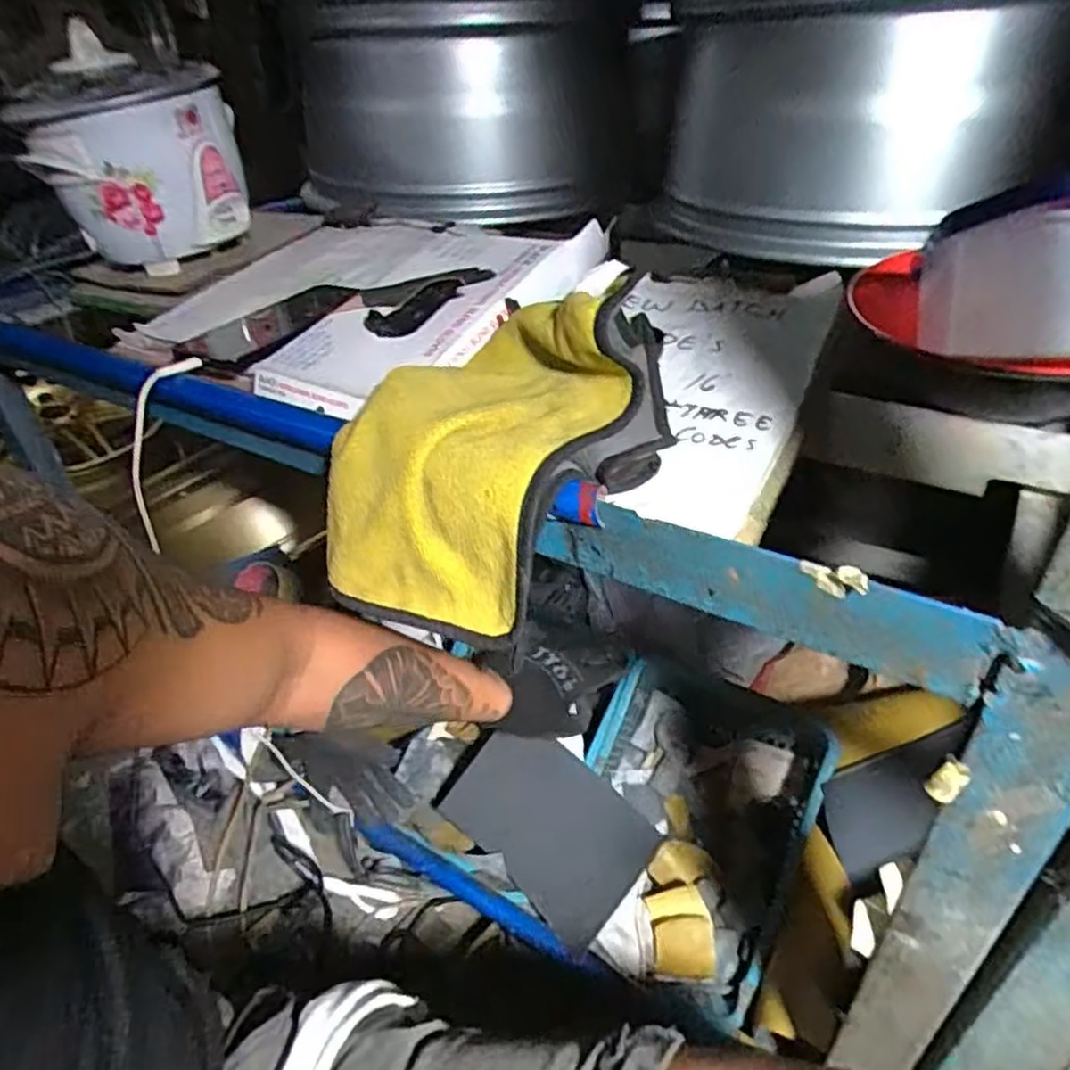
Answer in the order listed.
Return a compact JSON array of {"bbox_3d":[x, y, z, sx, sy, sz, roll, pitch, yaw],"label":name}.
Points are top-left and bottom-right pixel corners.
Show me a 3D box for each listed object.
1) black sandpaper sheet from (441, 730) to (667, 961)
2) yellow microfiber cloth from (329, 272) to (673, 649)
[{"bbox_3d":[0.010,0.303,0.752,0.224,0.011,0.141,31,81,39],"label":"black sandpaper sheet"},{"bbox_3d":[-0.005,-0.053,0.437,0.166,0.130,0.214,16,41,26],"label":"yellow microfiber cloth"}]

